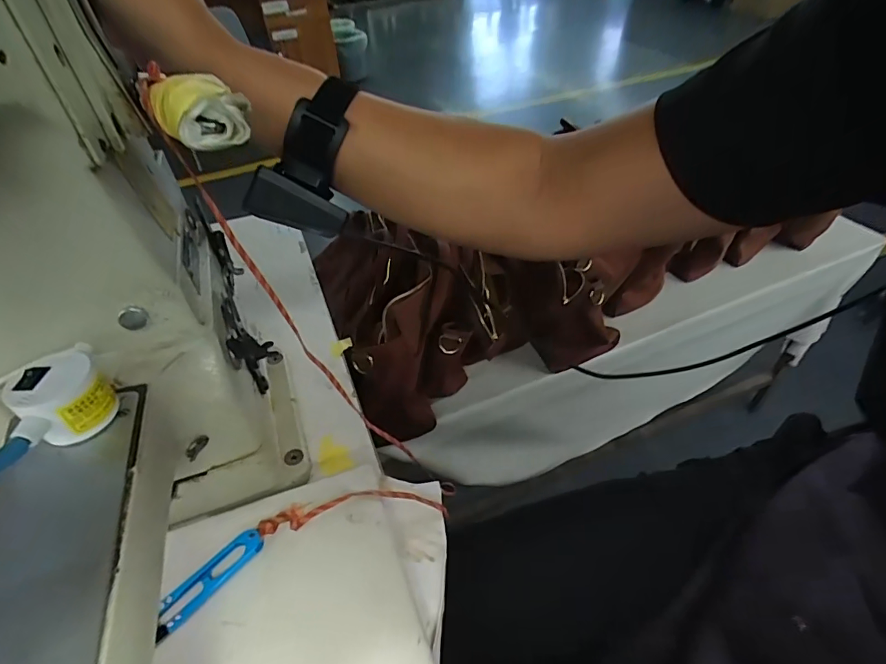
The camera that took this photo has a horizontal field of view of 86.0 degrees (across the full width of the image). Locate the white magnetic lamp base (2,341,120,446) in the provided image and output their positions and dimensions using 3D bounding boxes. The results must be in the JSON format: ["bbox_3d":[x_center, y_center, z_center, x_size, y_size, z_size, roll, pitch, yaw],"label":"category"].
[{"bbox_3d":[-0.183,0.035,0.233,0.038,0.037,0.031,-33,52,-26],"label":"white magnetic lamp base"}]

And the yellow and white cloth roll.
[{"bbox_3d":[-0.120,-0.108,0.232,0.037,0.026,0.040,-25,47,-20],"label":"yellow and white cloth roll"}]

